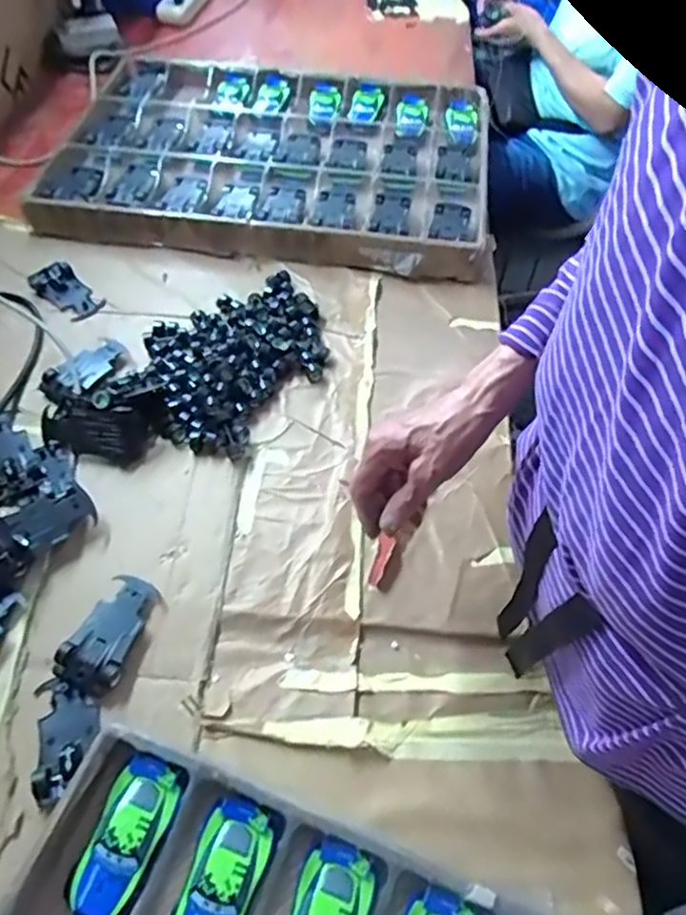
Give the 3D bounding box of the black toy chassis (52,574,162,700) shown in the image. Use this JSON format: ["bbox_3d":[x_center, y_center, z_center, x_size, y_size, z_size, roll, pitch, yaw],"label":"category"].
[{"bbox_3d":[-0.216,0.161,0.601,0.054,0.021,0.111,17,56,11],"label":"black toy chassis"}]

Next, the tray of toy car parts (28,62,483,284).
[{"bbox_3d":[-0.100,-0.495,1.045,0.644,0.047,0.497,8,54,4],"label":"tray of toy car parts"}]

